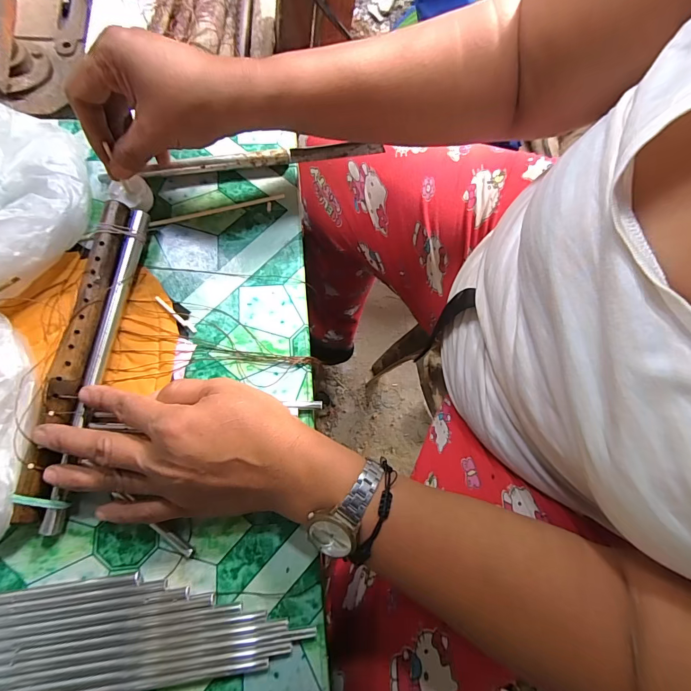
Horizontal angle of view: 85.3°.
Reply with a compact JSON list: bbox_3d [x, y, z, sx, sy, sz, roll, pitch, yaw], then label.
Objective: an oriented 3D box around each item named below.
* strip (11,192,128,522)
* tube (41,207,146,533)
[{"bbox_3d":[-0.188,0.001,0.262,0.017,0.005,0.224,15,75,-28],"label":"strip"},{"bbox_3d":[-0.176,0.009,0.270,0.012,0.013,0.232,8,77,1],"label":"tube"}]

